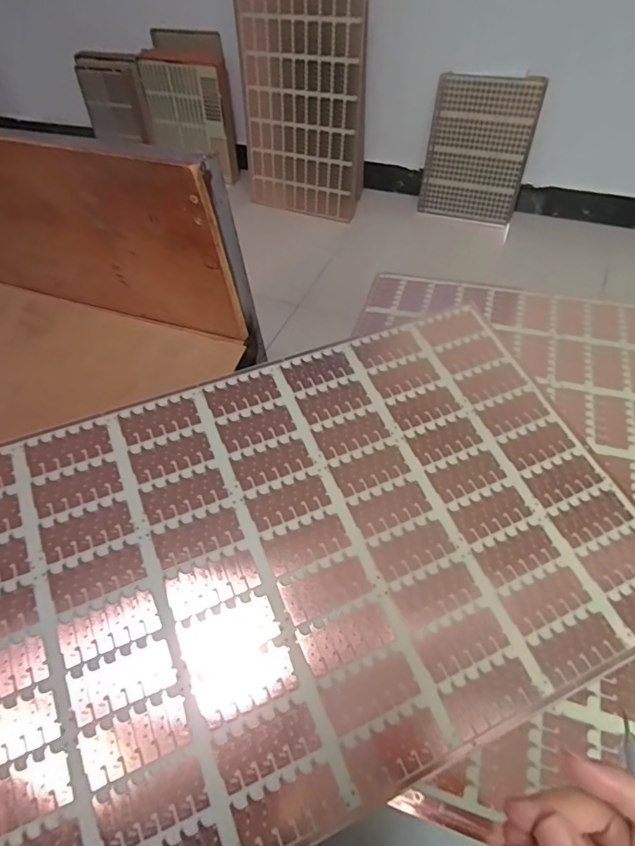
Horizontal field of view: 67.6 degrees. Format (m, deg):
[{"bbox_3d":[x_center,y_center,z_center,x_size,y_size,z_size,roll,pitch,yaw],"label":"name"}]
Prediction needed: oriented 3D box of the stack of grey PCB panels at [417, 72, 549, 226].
[{"bbox_3d":[0.493,-0.831,1.461,0.305,0.390,0.032,14,46,12],"label":"stack of grey PCB panels"}]

